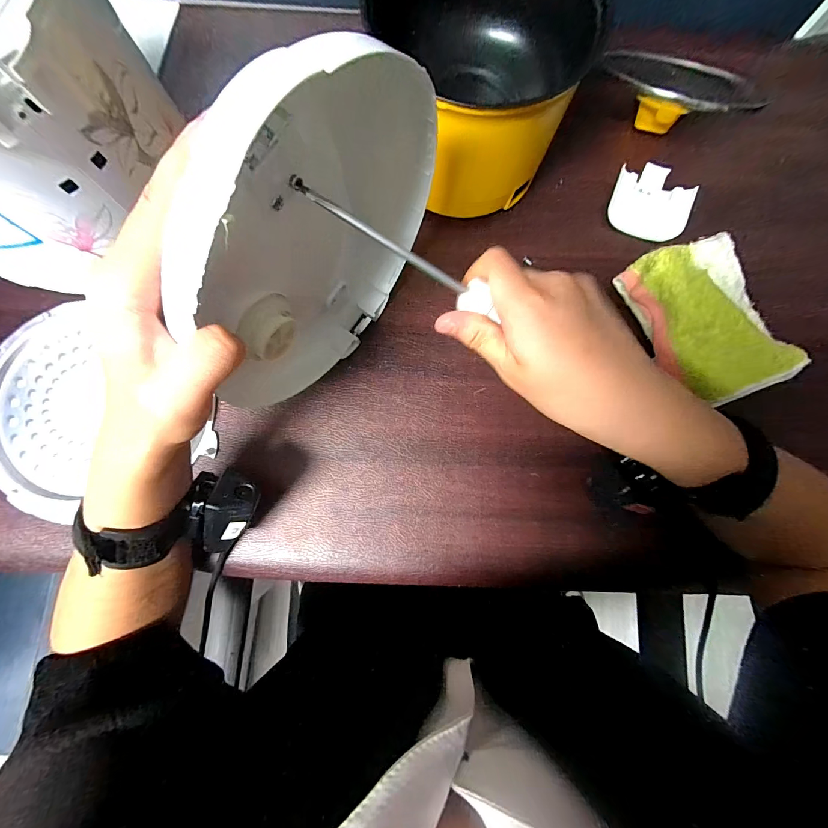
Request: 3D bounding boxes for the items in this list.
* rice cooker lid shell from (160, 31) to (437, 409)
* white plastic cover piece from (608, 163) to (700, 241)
[{"bbox_3d":[-0.059,-0.098,0.223,0.035,0.215,0.206,35,84,2],"label":"rice cooker lid shell"},{"bbox_3d":[0.241,-0.217,0.353,0.075,0.012,0.086,19,83,0],"label":"white plastic cover piece"}]

